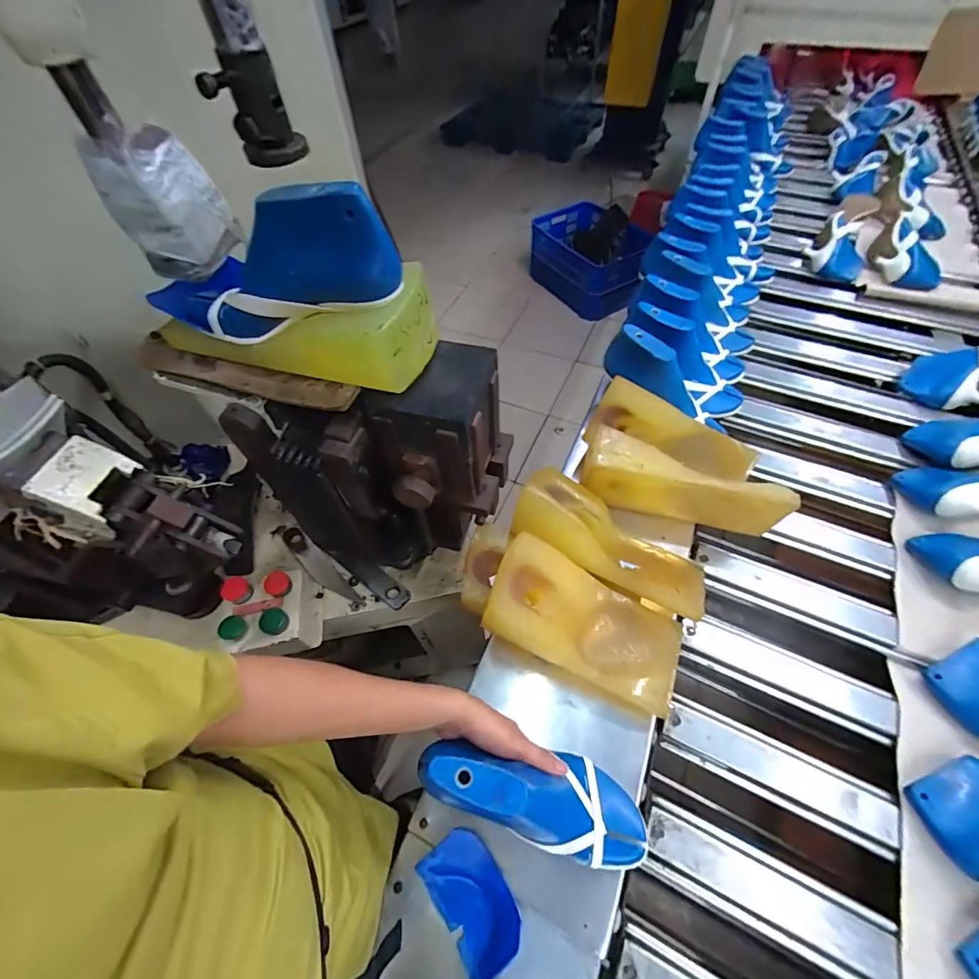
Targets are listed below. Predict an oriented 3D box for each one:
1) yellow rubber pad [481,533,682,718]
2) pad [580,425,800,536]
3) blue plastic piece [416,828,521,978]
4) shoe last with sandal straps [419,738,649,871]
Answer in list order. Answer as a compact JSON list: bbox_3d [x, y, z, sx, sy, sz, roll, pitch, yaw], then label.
[{"bbox_3d":[0.121,0.187,0.583,0.278,0.066,0.146,31,61,-1],"label":"yellow rubber pad"},{"bbox_3d":[0.308,-0.006,0.698,0.300,0.122,0.073,13,58,11],"label":"pad"},{"bbox_3d":[-0.021,0.453,0.466,0.078,0.021,0.119,-42,54,-6],"label":"blue plastic piece"},{"bbox_3d":[0.050,0.334,0.465,0.268,0.090,0.093,28,56,-18],"label":"shoe last with sandal straps"}]

